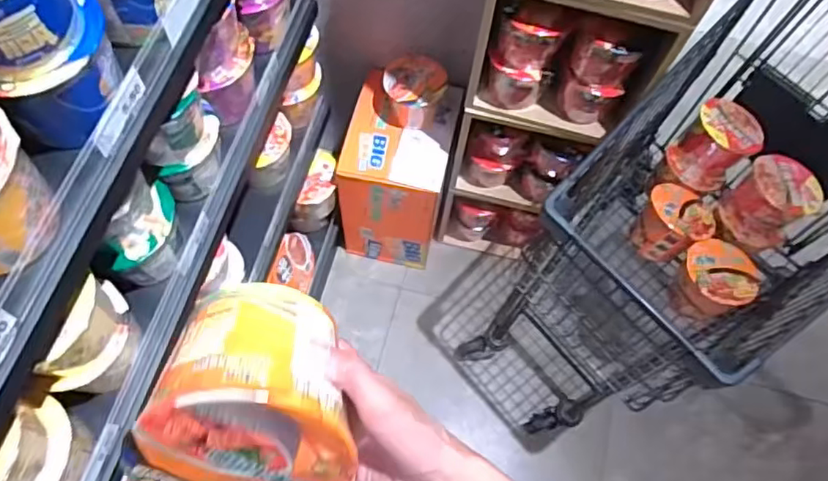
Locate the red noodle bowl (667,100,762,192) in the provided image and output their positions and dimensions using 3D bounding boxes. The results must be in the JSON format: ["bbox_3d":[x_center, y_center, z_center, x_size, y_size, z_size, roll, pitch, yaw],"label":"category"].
[{"bbox_3d":[0.572,-0.182,1.118,0.120,0.118,0.132,1,66,-3],"label":"red noodle bowl"}]

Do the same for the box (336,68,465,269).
[{"bbox_3d":[-0.042,-0.141,1.434,0.223,0.417,0.267,13,65,2],"label":"box"}]

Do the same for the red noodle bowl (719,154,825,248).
[{"bbox_3d":[0.654,-0.070,1.081,0.125,0.124,0.128,1,66,-3],"label":"red noodle bowl"}]

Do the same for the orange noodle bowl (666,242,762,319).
[{"bbox_3d":[0.542,0.073,1.073,0.107,0.102,0.122,-17,68,-11],"label":"orange noodle bowl"}]

